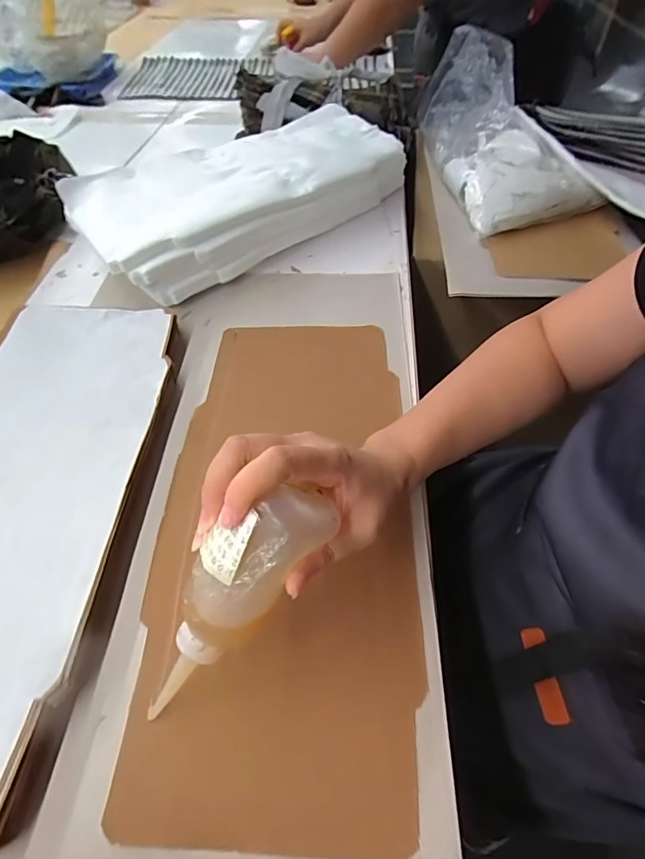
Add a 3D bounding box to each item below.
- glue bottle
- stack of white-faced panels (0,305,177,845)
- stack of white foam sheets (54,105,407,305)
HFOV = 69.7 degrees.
[{"bbox_3d":[-0.045,0.089,0.262,0.041,0.053,0.127,43,103,29],"label":"glue bottle"},{"bbox_3d":[-0.246,0.049,0.372,0.190,0.034,0.427,3,52,3],"label":"stack of white-faced panels"},{"bbox_3d":[-0.092,-0.309,0.610,0.424,0.082,0.180,-35,59,-24],"label":"stack of white foam sheets"}]

